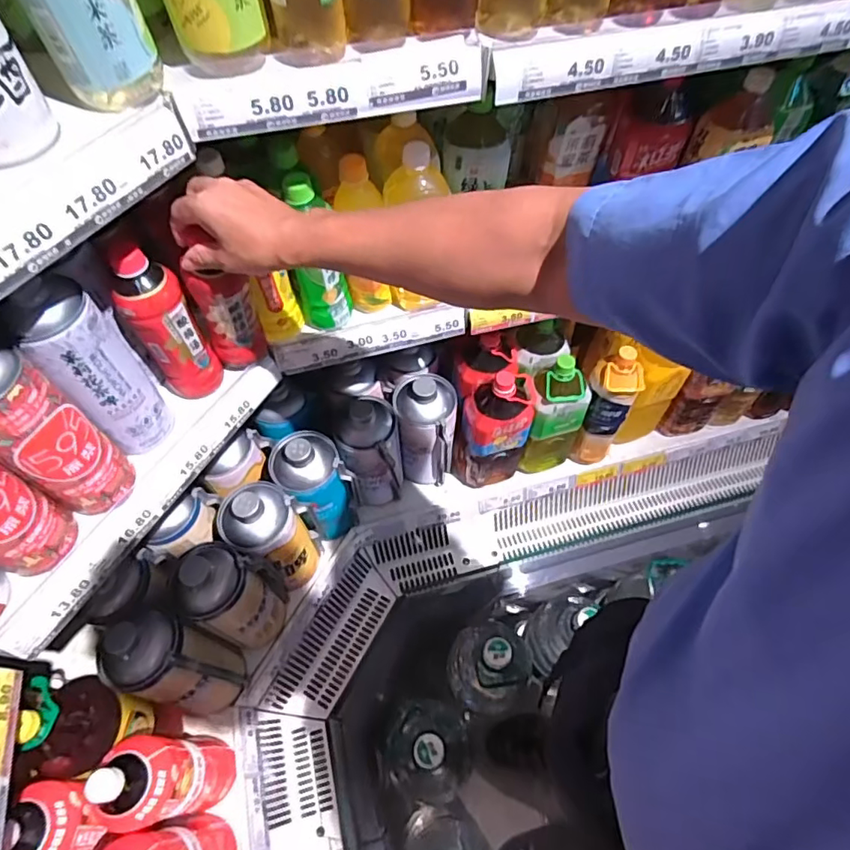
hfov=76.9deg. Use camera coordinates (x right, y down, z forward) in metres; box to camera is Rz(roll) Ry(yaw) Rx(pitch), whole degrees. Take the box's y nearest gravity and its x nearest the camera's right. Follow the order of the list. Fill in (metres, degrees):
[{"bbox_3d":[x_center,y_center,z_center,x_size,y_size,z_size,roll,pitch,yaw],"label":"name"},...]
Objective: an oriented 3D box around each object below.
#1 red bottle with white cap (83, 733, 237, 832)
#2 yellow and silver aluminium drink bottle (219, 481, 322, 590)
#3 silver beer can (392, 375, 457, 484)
[{"bbox_3d":[-0.324,0.449,0.682,0.078,0.285,0.094,-4,58,-2],"label":"red bottle with white cap"},{"bbox_3d":[-0.248,0.182,0.865,0.101,0.256,0.101,0,58,0],"label":"yellow and silver aluminium drink bottle"},{"bbox_3d":[0.002,0.006,0.978,0.108,0.239,0.110,5,58,4],"label":"silver beer can"}]

